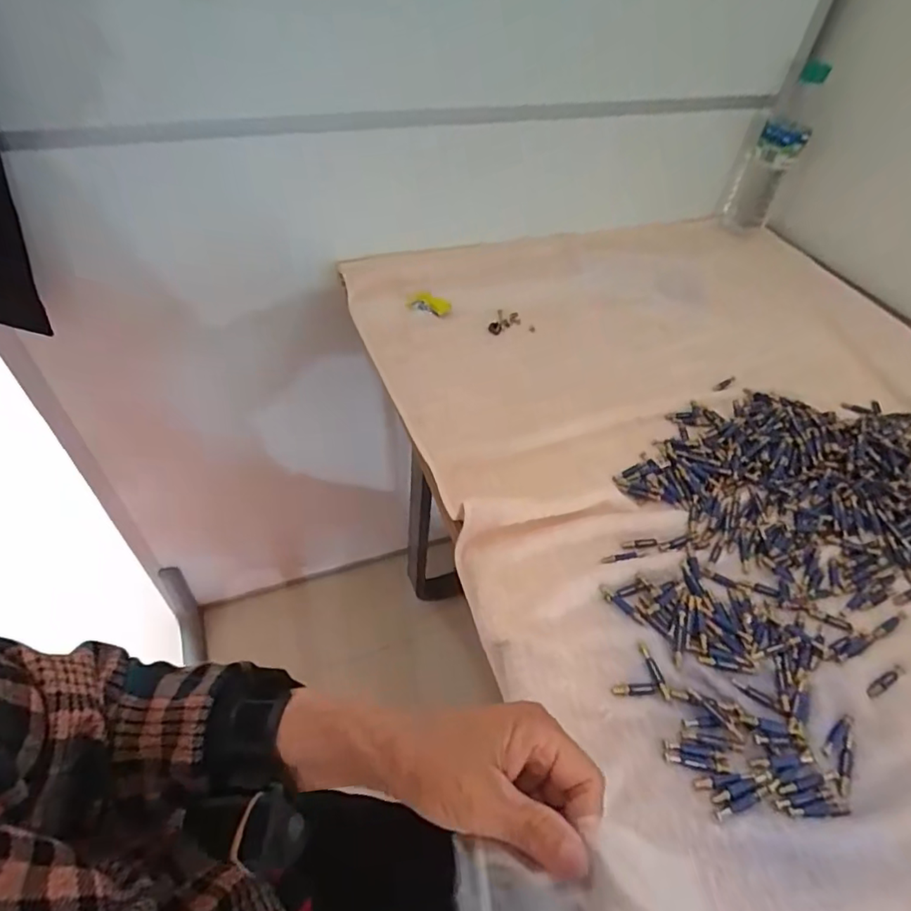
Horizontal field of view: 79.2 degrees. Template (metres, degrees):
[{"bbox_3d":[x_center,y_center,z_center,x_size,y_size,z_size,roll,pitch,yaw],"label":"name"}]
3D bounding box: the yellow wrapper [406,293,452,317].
[{"bbox_3d":[-0.032,-0.184,0.671,0.053,0.012,0.026,9,47,-12],"label":"yellow wrapper"}]

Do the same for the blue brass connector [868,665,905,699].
[{"bbox_3d":[0.302,0.158,0.385,0.041,0.004,0.008,-20,52,-21],"label":"blue brass connector"}]

